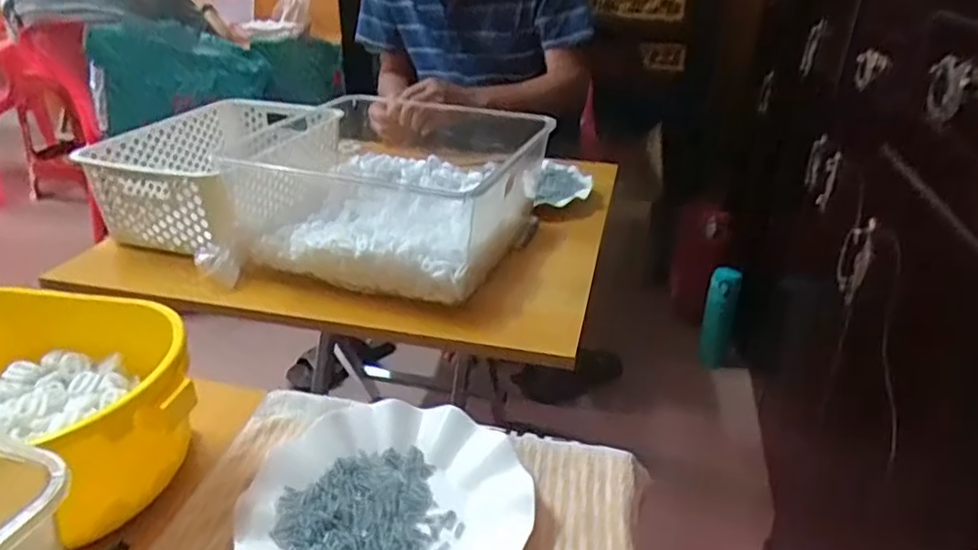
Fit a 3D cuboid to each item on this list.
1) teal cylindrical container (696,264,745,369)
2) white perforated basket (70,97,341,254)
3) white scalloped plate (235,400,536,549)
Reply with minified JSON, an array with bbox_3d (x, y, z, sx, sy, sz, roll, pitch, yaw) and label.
[{"bbox_3d":[0.500,0.100,1.442,0.062,0.234,0.057,1,28,0],"label":"teal cylindrical container"},{"bbox_3d":[-0.332,-0.137,0.861,0.240,0.096,0.306,7,29,13],"label":"white perforated basket"},{"bbox_3d":[-0.066,0.150,0.428,0.178,0.025,0.175,2,29,-1],"label":"white scalloped plate"}]

